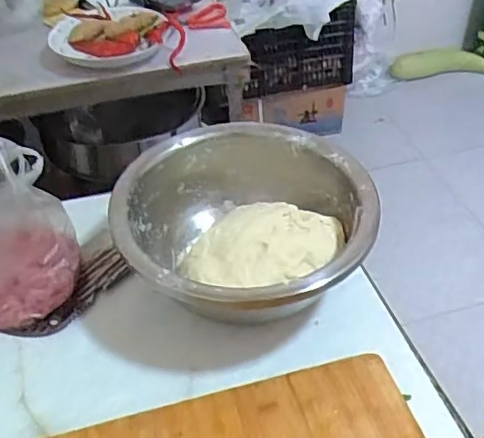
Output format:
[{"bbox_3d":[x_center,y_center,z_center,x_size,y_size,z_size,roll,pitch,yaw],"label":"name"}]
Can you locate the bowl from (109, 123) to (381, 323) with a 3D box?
[{"bbox_3d":[0.007,0.007,0.650,0.254,0.105,0.264,-1,42,1],"label":"bowl"}]

